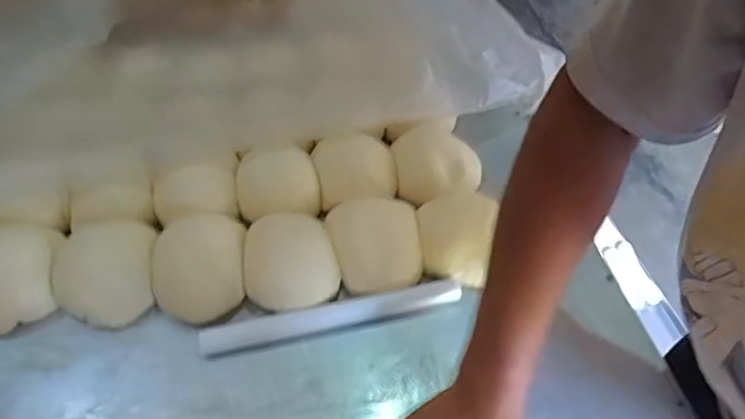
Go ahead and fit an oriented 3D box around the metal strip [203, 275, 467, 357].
[{"bbox_3d":[-0.036,0.103,0.507,0.247,0.019,0.028,-10,48,-10],"label":"metal strip"}]

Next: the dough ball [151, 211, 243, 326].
[{"bbox_3d":[-0.173,0.057,0.527,0.087,0.044,0.098,-7,48,-8],"label":"dough ball"}]

